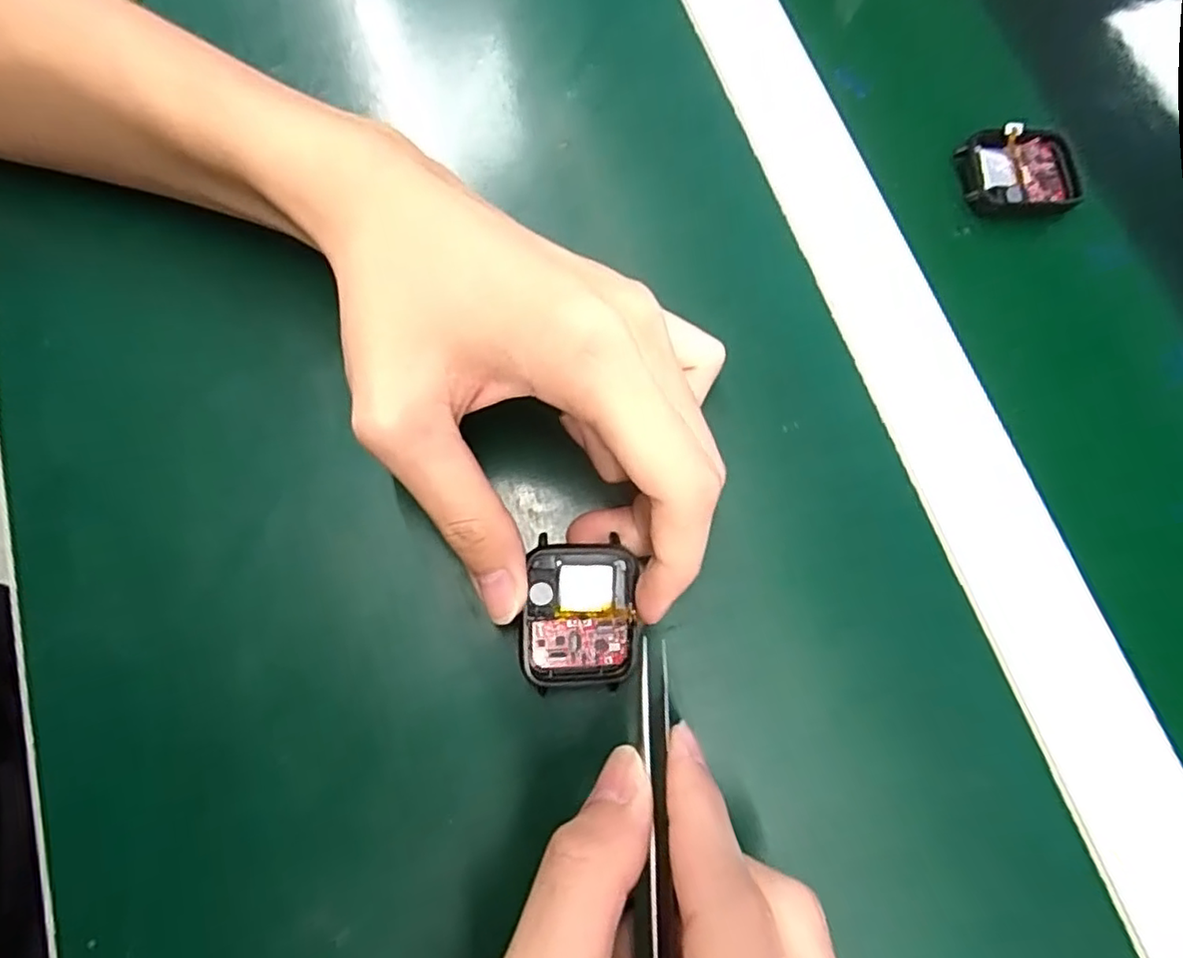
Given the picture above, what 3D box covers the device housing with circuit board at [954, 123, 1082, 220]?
[{"bbox_3d":[0.177,-0.125,0.262,0.046,0.011,0.038,2,75,-2],"label":"device housing with circuit board"}]

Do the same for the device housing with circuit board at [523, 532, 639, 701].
[{"bbox_3d":[-0.003,0.044,0.199,0.035,0.004,0.044,3,89,-11],"label":"device housing with circuit board"}]

